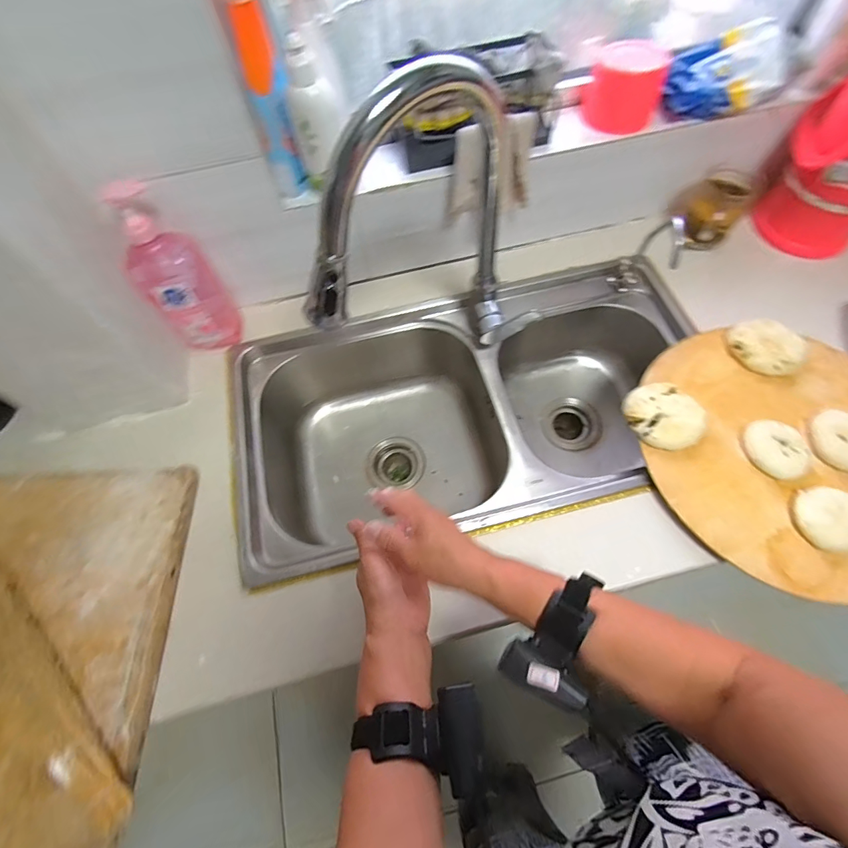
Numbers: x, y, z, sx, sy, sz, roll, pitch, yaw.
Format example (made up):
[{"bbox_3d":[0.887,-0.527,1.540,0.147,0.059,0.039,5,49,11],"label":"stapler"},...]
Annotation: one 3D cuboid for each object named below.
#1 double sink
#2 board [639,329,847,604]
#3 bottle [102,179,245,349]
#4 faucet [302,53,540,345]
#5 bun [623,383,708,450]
[{"bbox_3d":[0.074,-0.007,0.761,0.718,0.233,0.403,-14,65,-3],"label":"double sink"},{"bbox_3d":[0.498,0.039,0.580,0.367,0.029,0.352,-1,64,2],"label":"board"},{"bbox_3d":[-0.352,-0.209,0.625,0.096,0.246,0.071,-38,69,-15],"label":"bottle"},{"bbox_3d":[0.017,-0.196,0.524,0.341,0.397,0.072,-32,67,-11],"label":"faucet"},{"bbox_3d":[0.339,-0.012,0.602,0.098,0.023,0.097,-1,64,2],"label":"bun"}]

